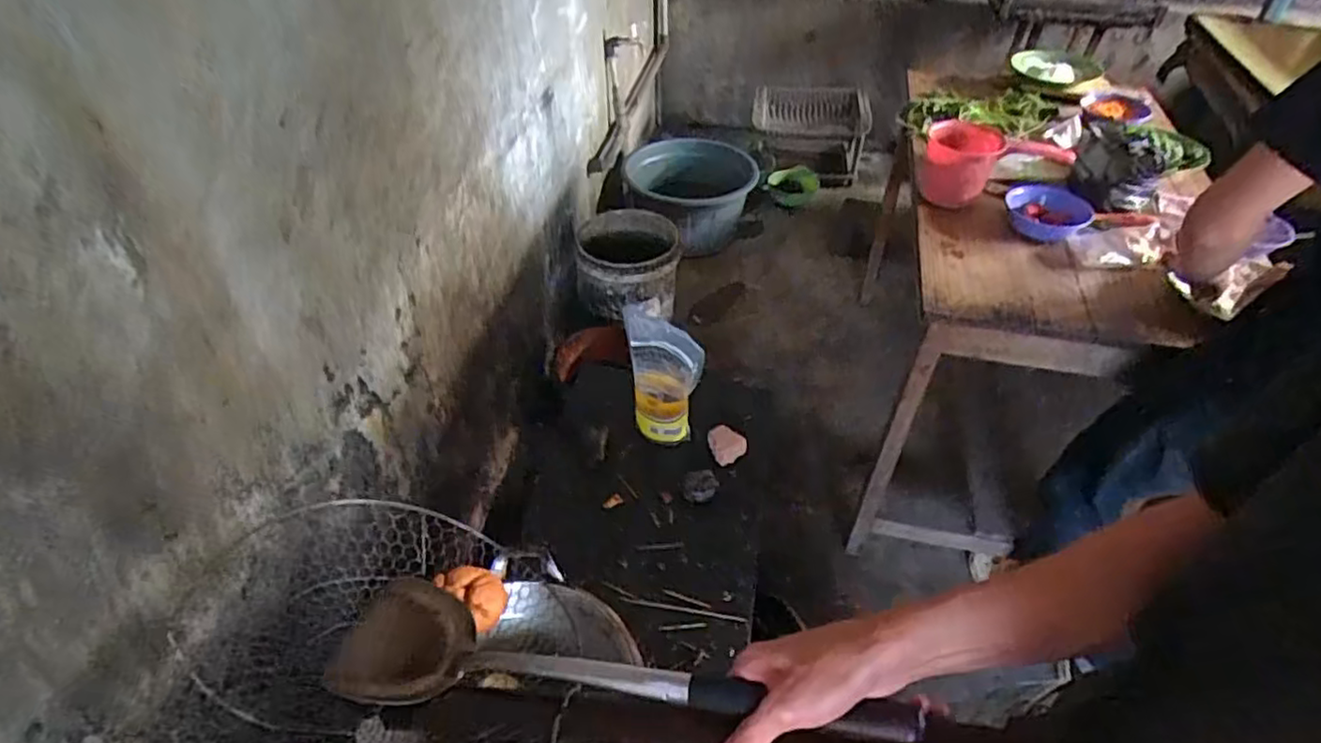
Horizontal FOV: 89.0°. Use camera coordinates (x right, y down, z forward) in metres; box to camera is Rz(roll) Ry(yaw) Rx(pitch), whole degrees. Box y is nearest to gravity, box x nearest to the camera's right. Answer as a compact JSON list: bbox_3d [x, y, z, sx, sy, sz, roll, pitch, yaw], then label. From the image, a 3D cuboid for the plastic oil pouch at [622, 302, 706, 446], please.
[{"bbox_3d":[0.008,0.015,1.162,0.131,0.265,0.029,8,31,15],"label":"plastic oil pouch"}]

